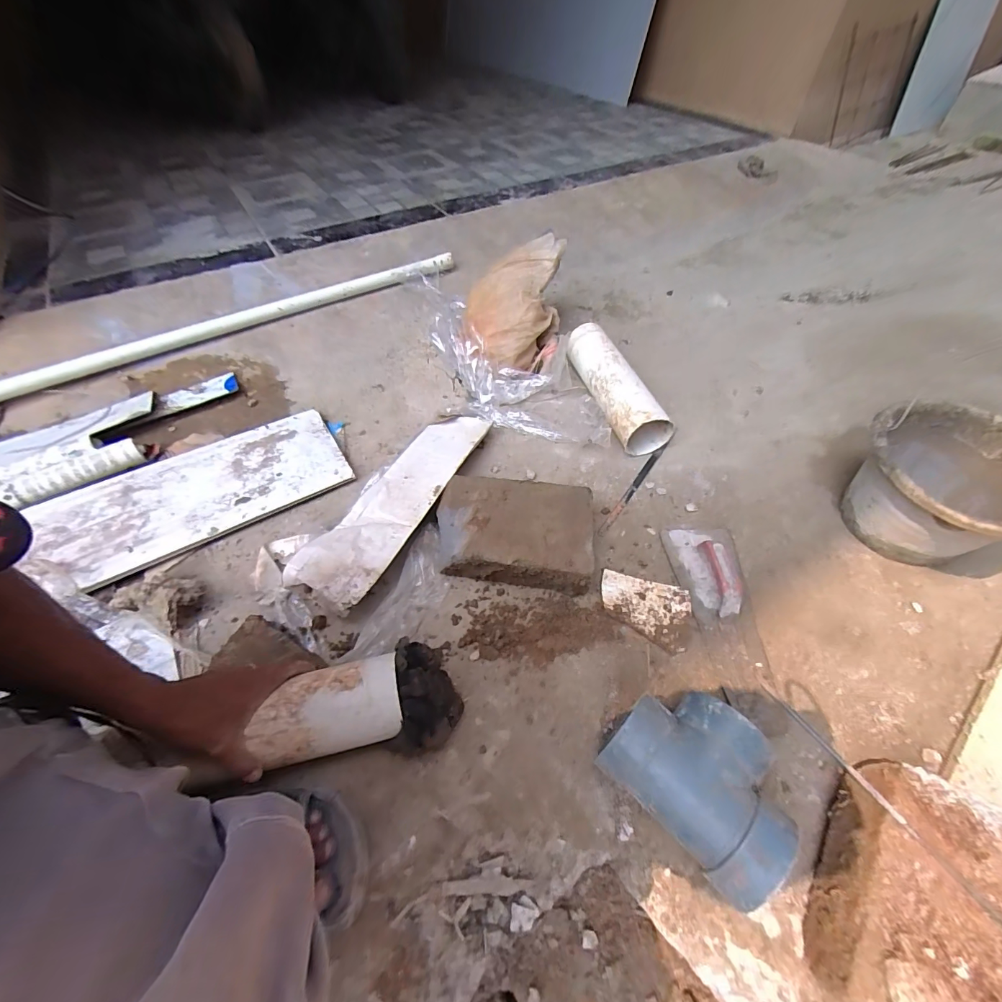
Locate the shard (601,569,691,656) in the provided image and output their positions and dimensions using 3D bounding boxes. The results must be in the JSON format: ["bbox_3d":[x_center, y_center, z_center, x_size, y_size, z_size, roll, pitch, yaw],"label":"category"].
[{"bbox_3d":[0.198,0.151,0.582,0.120,0.013,0.090,11,53,9],"label":"shard"}]

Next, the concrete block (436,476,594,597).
[{"bbox_3d":[0.017,0.047,0.626,0.228,0.085,0.151,8,53,6],"label":"concrete block"}]

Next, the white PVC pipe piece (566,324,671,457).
[{"bbox_3d":[0.215,-0.227,0.830,0.093,0.097,0.303,-14,53,-10],"label":"white PVC pipe piece"}]

